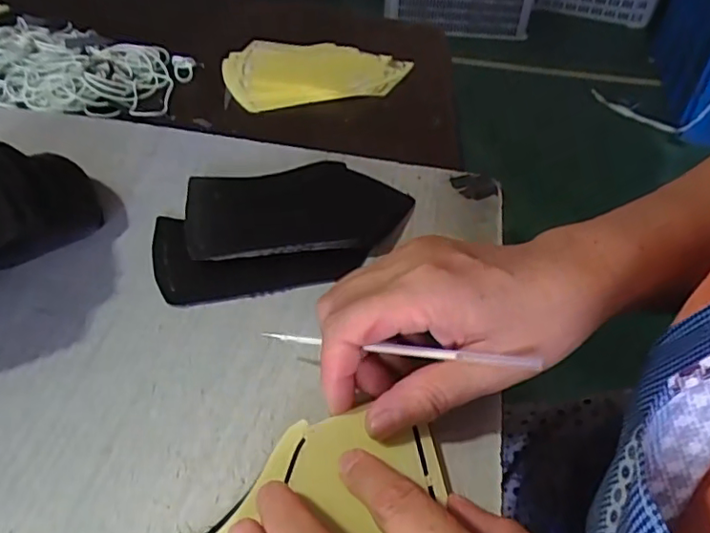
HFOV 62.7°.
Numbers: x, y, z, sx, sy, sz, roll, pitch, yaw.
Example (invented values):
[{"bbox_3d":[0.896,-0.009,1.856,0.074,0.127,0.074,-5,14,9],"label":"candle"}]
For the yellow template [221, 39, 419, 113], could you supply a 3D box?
[{"bbox_3d":[-0.037,-0.183,0.544,0.163,0.016,0.108,-8,47,-11],"label":"yellow template"}]

